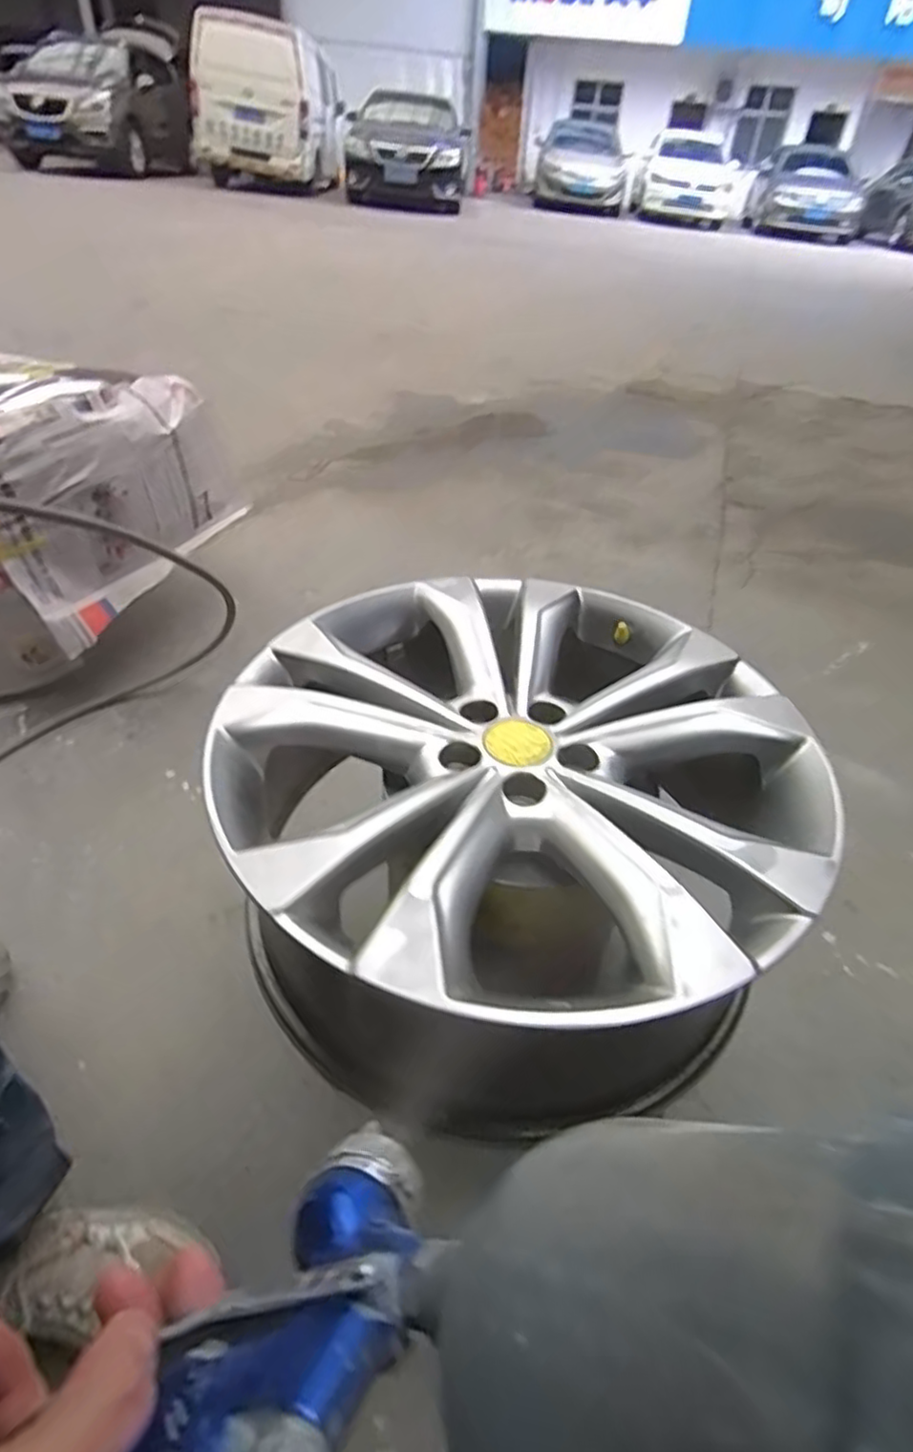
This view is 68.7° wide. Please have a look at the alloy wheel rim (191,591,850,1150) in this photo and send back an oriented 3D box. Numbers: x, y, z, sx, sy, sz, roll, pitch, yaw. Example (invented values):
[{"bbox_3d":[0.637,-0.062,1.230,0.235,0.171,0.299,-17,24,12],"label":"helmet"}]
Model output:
[{"bbox_3d":[0.054,0.080,0.649,0.510,0.210,0.492,3,40,-2],"label":"alloy wheel rim"}]

